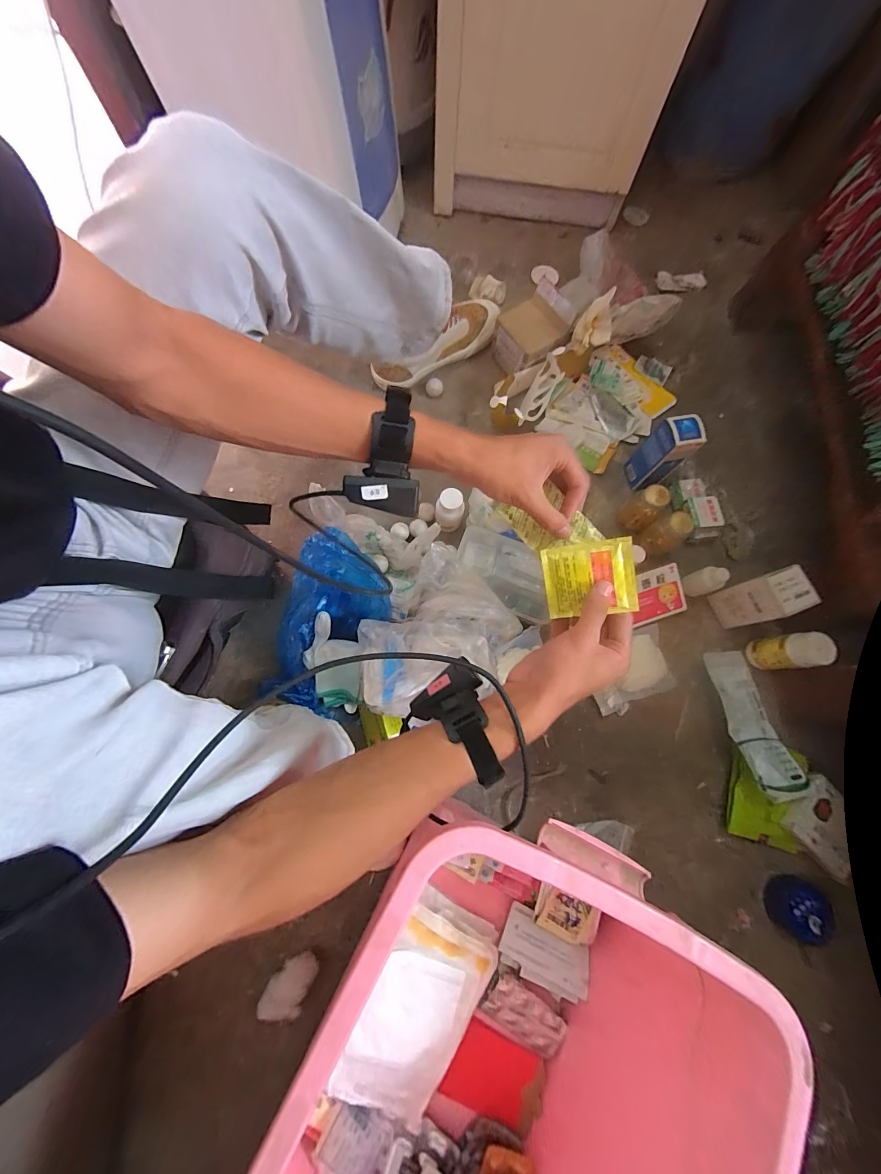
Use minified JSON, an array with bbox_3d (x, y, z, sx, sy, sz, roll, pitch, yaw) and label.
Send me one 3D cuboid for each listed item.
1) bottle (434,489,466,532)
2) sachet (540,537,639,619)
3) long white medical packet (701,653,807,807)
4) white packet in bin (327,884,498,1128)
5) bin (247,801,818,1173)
[{"bbox_3d":[0.013,-0.125,0.618,0.049,0.070,0.045,8,75,1],"label":"bottle"},{"bbox_3d":[0.137,-0.007,0.353,0.077,0.008,0.065,-7,99,20],"label":"sachet"},{"bbox_3d":[0.464,0.197,0.566,0.096,0.020,0.201,0,65,-23],"label":"long white medical packet"},{"bbox_3d":[-0.029,0.486,0.442,0.128,0.043,0.206,28,76,6],"label":"white packet in bin"},{"bbox_3d":[0.038,0.478,0.367,0.342,0.301,0.491,27,76,6],"label":"bin"}]

